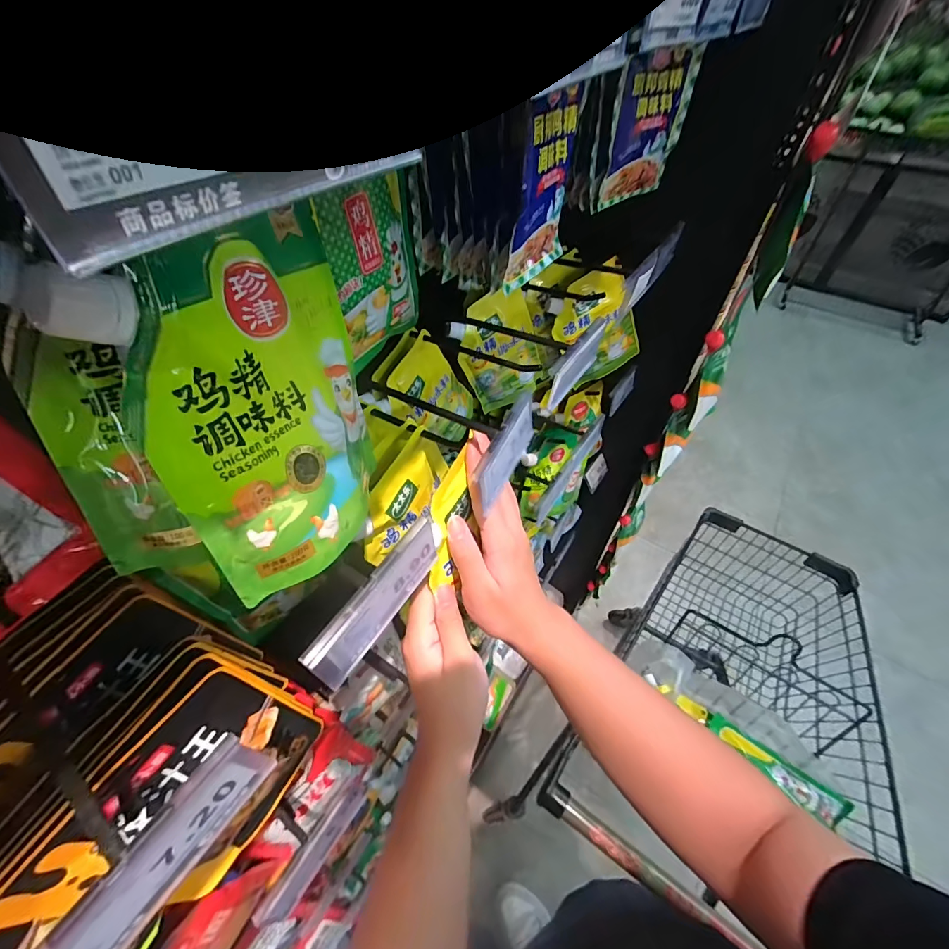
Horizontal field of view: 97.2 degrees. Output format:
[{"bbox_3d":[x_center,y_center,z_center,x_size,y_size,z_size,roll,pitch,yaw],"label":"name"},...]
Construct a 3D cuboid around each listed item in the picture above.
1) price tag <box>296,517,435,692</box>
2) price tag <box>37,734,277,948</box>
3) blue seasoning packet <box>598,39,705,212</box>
[{"bbox_3d":[-0.053,0.069,0.249,0.012,0.045,0.110,27,55,20],"label":"price tag"},{"bbox_3d":[-0.131,0.161,0.168,0.010,0.044,0.101,28,55,20],"label":"price tag"},{"bbox_3d":[0.191,-0.379,0.462,0.104,0.130,0.015,-30,57,-23],"label":"blue seasoning packet"}]

